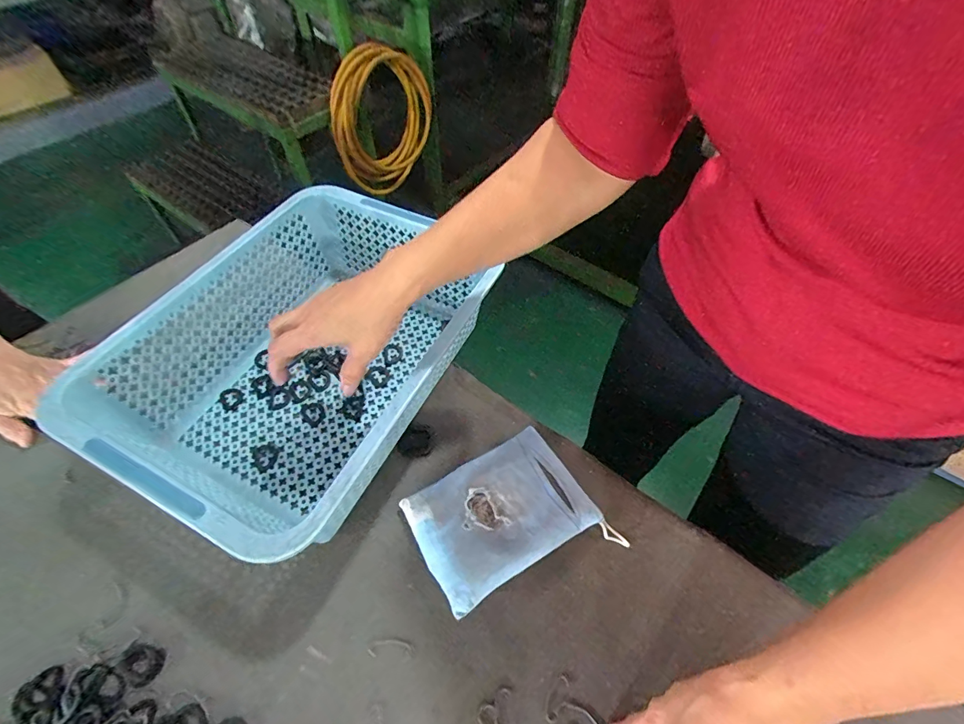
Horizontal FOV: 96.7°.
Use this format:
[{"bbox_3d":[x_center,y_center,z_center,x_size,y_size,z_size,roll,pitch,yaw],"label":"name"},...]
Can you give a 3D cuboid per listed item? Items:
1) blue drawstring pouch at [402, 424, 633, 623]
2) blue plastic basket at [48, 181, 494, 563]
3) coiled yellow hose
[{"bbox_3d":[0.020,0.149,0.417,0.160,0.033,0.126,-27,60,-18],"label":"blue drawstring pouch"},{"bbox_3d":[-0.177,-0.016,0.467,0.284,0.121,0.378,23,58,14],"label":"blue plastic basket"},{"bbox_3d":[-0.304,-0.771,1.349,0.087,0.372,0.370,21,32,26],"label":"coiled yellow hose"}]

